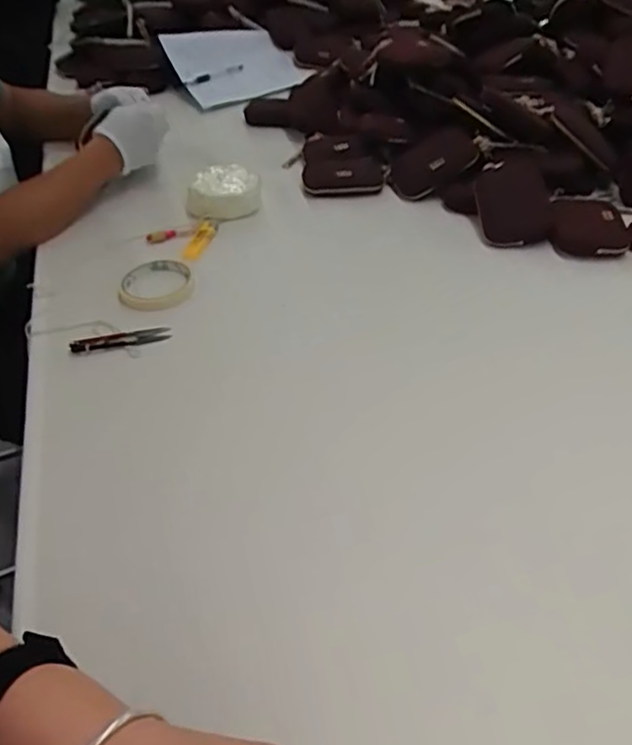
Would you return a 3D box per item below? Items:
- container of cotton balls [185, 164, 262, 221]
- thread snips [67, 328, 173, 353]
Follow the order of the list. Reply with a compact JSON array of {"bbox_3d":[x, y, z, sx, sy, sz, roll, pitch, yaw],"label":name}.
[{"bbox_3d":[-0.130,-0.254,0.884,0.102,0.041,0.097,-8,43,-5],"label":"container of cotton balls"},{"bbox_3d":[-0.211,-0.036,0.681,0.105,0.011,0.019,-9,43,-5],"label":"thread snips"}]

